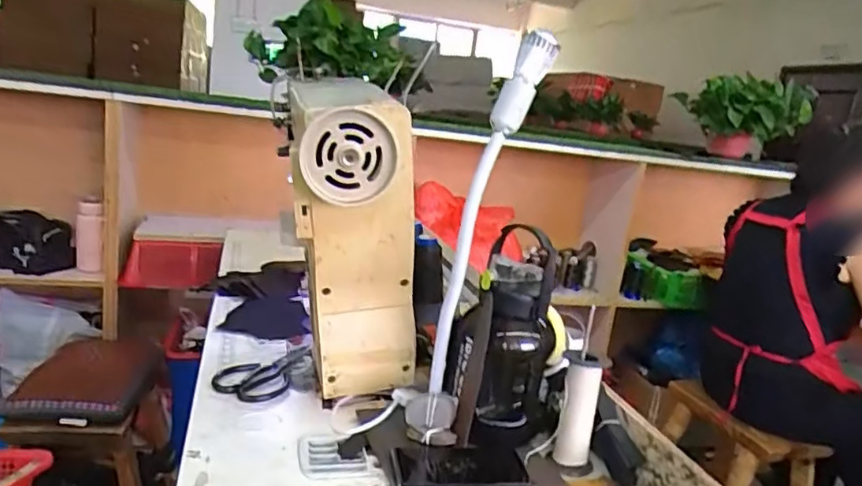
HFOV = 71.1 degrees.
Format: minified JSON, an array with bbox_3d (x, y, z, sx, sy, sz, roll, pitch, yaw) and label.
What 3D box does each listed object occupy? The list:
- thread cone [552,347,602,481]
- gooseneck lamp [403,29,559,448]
[{"bbox_3d":[0.181,0.209,0.745,0.055,0.140,0.049,12,13,20],"label":"thread cone"},{"bbox_3d":[0.055,-0.001,0.735,0.067,0.485,0.127,17,16,36],"label":"gooseneck lamp"}]

